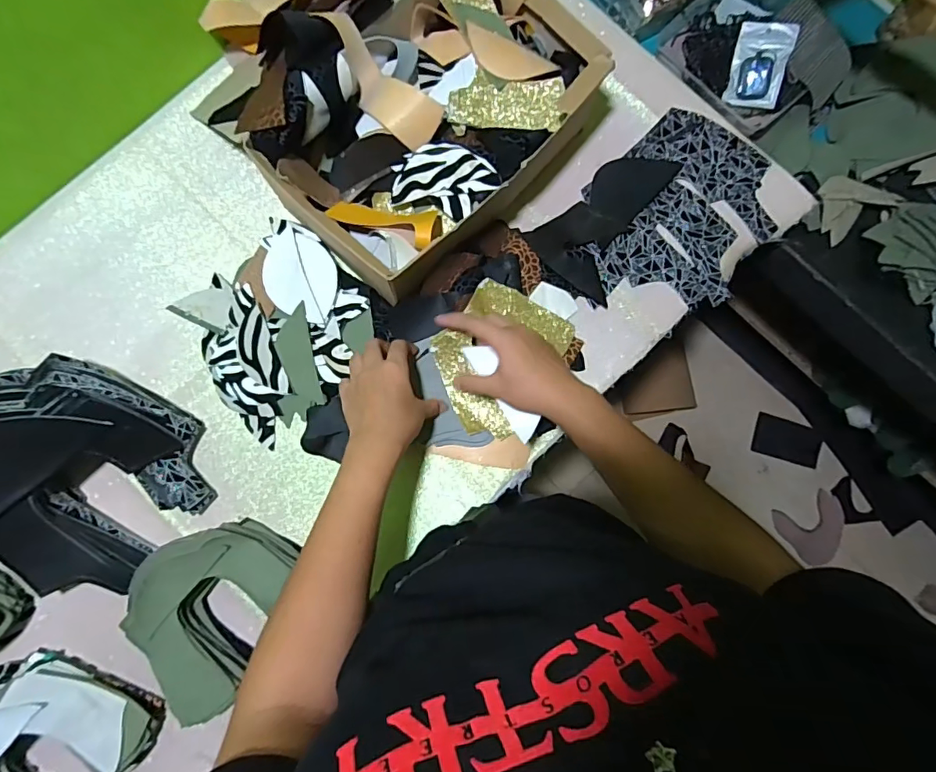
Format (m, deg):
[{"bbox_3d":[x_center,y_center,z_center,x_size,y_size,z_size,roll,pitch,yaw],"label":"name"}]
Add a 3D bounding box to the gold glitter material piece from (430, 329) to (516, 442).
[{"bbox_3d":[0.000,0.004,0.519,0.044,0.019,0.127,-28,96,-5],"label":"gold glitter material piece"}]

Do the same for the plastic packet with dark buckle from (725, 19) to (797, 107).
[{"bbox_3d":[0.391,-0.429,0.662,0.066,0.013,0.094,19,123,24],"label":"plastic packet with dark buckle"}]

